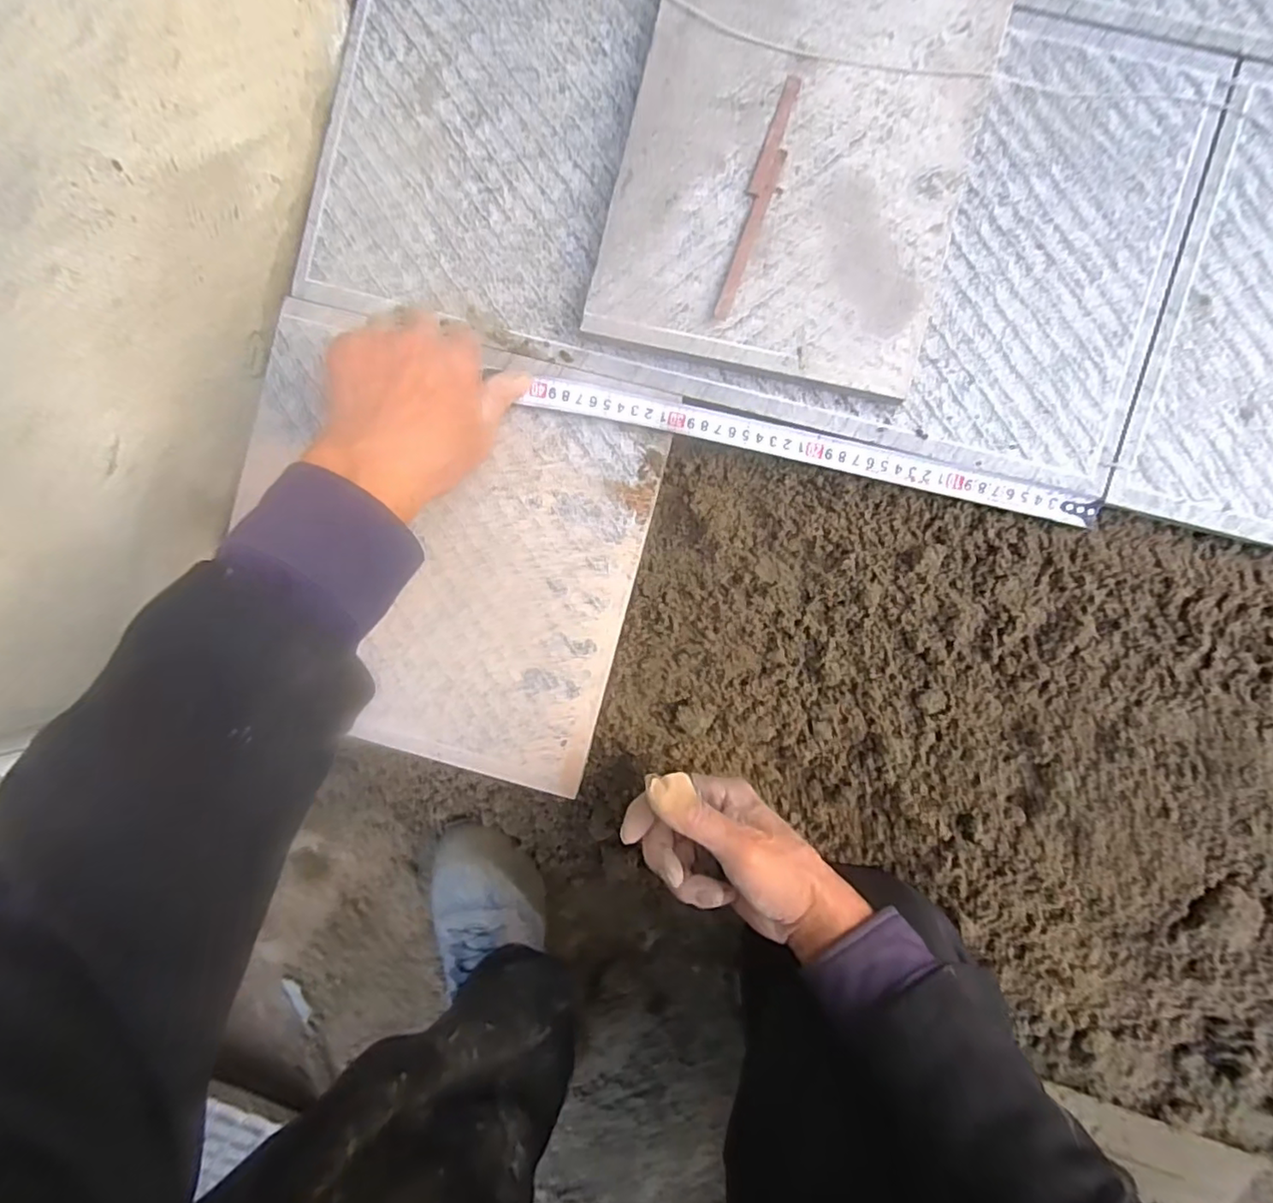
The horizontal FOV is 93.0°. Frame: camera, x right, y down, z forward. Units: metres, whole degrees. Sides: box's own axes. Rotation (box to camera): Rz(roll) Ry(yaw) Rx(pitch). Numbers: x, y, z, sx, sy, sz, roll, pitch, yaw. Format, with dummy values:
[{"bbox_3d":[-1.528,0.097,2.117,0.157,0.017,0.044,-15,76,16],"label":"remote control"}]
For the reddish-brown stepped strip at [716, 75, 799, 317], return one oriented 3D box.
[{"bbox_3d":[0.082,-0.265,0.398,0.017,0.005,0.156,17,95,2],"label":"reddish-brown stepped strip"}]

